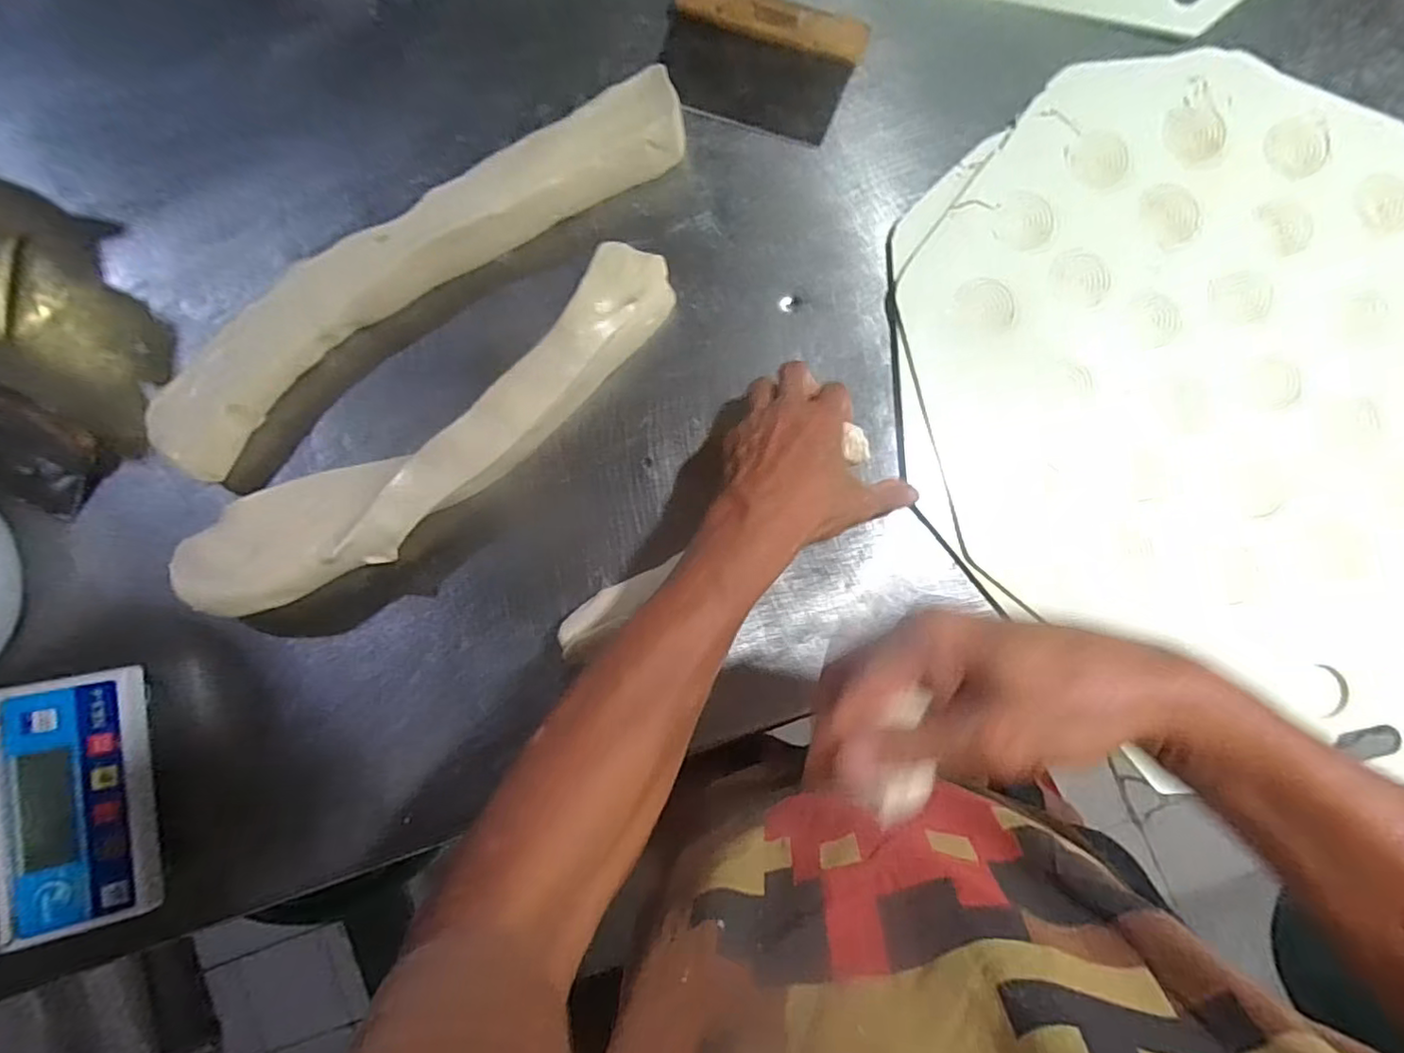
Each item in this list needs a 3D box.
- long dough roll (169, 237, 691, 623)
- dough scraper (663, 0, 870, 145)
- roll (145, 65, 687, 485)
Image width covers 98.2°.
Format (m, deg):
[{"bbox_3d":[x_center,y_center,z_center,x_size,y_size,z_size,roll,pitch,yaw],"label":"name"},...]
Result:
[{"bbox_3d":[-0.193,-0.059,0.455,0.417,0.058,0.089,-36,87,3],"label":"long dough roll"},{"bbox_3d":[0.042,-0.361,0.469,0.147,0.015,0.086,21,90,4],"label":"dough scraper"},{"bbox_3d":[-0.217,-0.198,0.467,0.464,0.045,0.082,-34,87,3],"label":"roll"}]

